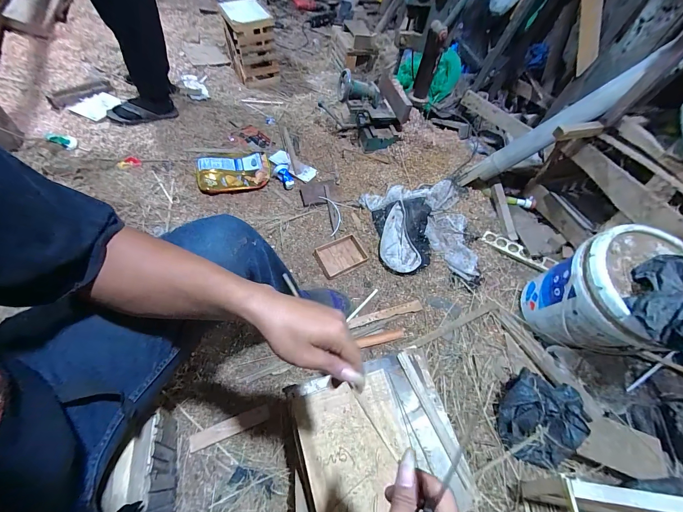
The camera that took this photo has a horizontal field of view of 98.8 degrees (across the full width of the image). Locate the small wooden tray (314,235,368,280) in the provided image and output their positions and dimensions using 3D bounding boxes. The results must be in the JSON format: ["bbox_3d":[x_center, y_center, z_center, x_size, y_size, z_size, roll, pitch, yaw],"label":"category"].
[{"bbox_3d":[-0.001,0.001,1.043,0.160,0.030,0.120,-22,62,-21],"label":"small wooden tray"}]

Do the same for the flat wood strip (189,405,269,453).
[{"bbox_3d":[-0.268,0.415,0.708,0.179,0.010,0.038,-15,57,-22],"label":"flat wood strip"}]

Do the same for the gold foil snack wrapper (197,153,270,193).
[{"bbox_3d":[-0.442,-0.344,1.206,0.284,0.035,0.220,-5,57,-12],"label":"gold foil snack wrapper"}]

